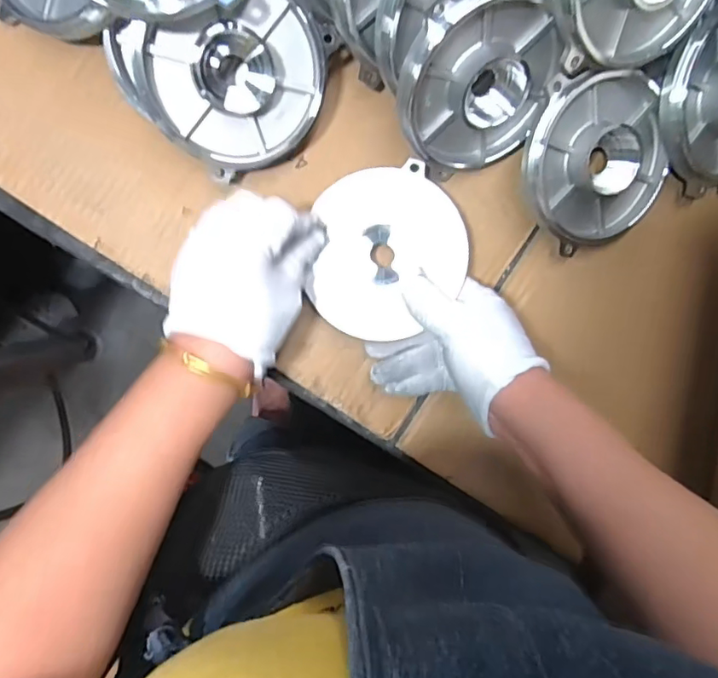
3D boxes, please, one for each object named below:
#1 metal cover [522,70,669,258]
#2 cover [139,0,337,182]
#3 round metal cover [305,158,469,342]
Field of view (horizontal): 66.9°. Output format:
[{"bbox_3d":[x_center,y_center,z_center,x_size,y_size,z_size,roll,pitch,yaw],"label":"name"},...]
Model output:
[{"bbox_3d":[0.159,-0.121,0.370,0.108,0.030,0.108,-21,115,-9],"label":"metal cover"},{"bbox_3d":[-0.069,-0.159,0.336,0.114,0.025,0.095,-30,119,-1],"label":"cover"},{"bbox_3d":[0.018,-0.058,0.365,0.104,0.014,0.109,0,95,-5],"label":"round metal cover"}]

